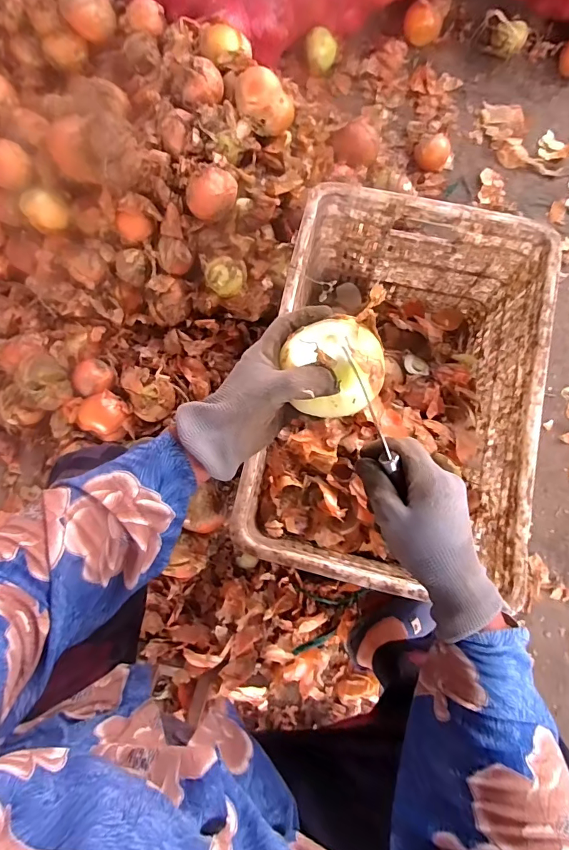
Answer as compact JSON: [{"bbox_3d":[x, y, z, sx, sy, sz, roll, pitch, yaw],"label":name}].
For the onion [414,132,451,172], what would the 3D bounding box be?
[{"bbox_3d":[0.310,-0.570,0.897,0.069,0.057,0.058,24,79,5],"label":"onion"}]

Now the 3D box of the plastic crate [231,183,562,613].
[{"bbox_3d":[0.154,-0.038,0.666,0.347,0.254,0.517,12,78,2],"label":"plastic crate"}]

